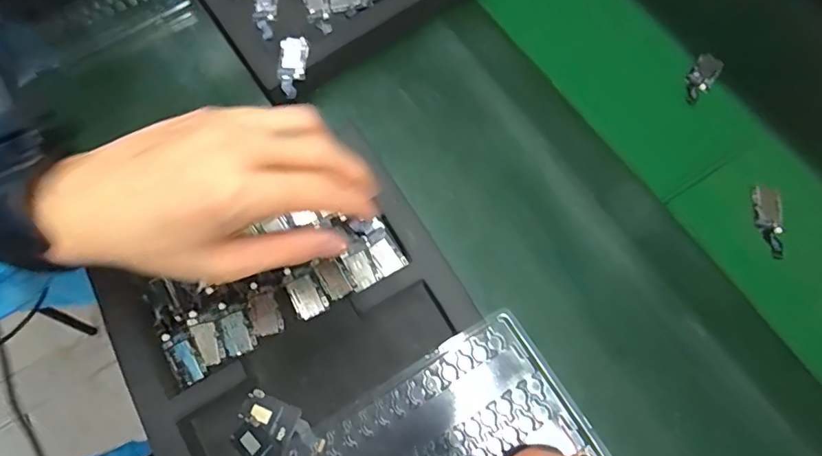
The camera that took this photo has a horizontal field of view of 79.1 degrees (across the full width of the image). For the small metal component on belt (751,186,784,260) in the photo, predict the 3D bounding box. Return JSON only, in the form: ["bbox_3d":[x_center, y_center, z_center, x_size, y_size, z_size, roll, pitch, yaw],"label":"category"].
[{"bbox_3d":[0.280,-0.005,0.387,0.020,0.006,0.057,3,68,0],"label":"small metal component on belt"}]

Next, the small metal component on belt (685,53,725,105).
[{"bbox_3d":[0.256,-0.132,0.439,0.023,0.006,0.056,35,72,12],"label":"small metal component on belt"}]

